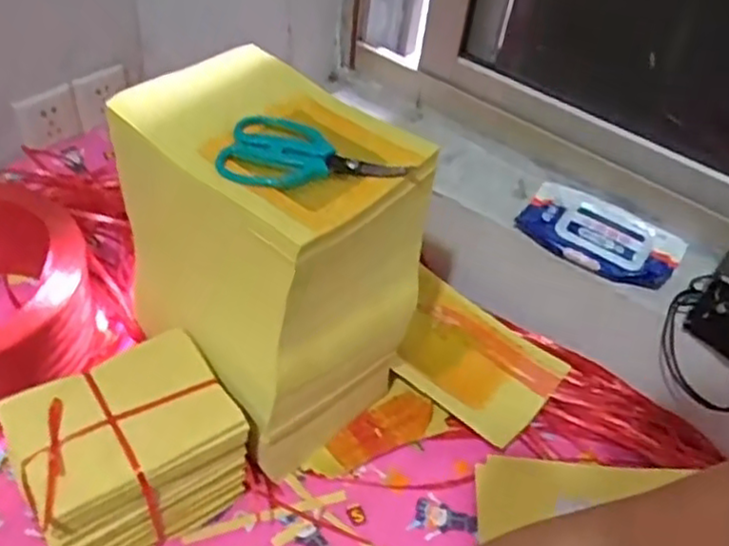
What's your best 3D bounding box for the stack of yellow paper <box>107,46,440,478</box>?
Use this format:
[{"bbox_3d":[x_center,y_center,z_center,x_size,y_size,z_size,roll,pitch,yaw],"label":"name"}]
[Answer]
[{"bbox_3d":[-0.084,-0.038,0.640,0.240,0.204,0.191,36,51,26],"label":"stack of yellow paper"}]

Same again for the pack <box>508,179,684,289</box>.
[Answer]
[{"bbox_3d":[0.257,-0.041,0.778,0.165,0.026,0.097,29,48,21],"label":"pack"}]

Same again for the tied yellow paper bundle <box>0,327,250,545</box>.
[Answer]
[{"bbox_3d":[-0.204,0.161,0.623,0.167,0.147,0.125,-26,53,-29],"label":"tied yellow paper bundle"}]

